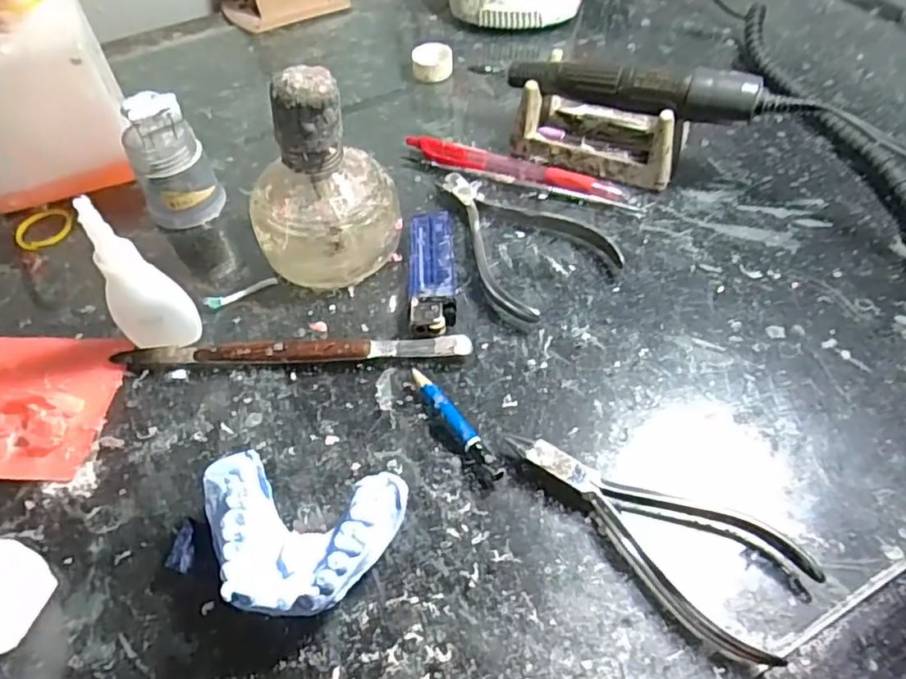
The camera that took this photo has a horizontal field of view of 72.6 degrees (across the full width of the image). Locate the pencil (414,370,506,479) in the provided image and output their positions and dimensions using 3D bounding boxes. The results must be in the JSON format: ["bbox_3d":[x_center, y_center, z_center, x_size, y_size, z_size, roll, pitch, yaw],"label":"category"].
[{"bbox_3d":[0.001,0.037,0.274,0.008,0.008,0.065,-30,58,-19],"label":"pencil"}]

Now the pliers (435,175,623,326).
[{"bbox_3d":[0.030,-0.062,0.346,0.074,0.012,0.117,-30,58,-19],"label":"pliers"}]

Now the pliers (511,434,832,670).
[{"bbox_3d":[0.073,0.075,0.242,0.121,0.011,0.048,27,58,20],"label":"pliers"}]

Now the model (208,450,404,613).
[{"bbox_3d":[-0.058,0.076,0.233,0.074,0.031,0.055,5,53,5],"label":"model"}]

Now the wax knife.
[{"bbox_3d":[-0.077,0.007,0.300,0.169,0.010,0.011,-2,53,0],"label":"wax knife"}]

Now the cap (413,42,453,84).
[{"bbox_3d":[-0.015,-0.205,0.458,0.029,0.018,0.029,-1,53,1],"label":"cap"}]

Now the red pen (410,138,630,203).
[{"bbox_3d":[0.035,-0.104,0.379,0.138,0.012,0.014,19,56,16],"label":"red pen"}]

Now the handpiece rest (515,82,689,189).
[{"bbox_3d":[0.095,-0.137,0.383,0.099,0.043,0.061,20,56,16],"label":"handpiece rest"}]

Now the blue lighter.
[{"bbox_3d":[-0.011,-0.036,0.327,0.023,0.013,0.080,-4,53,-1],"label":"blue lighter"}]

